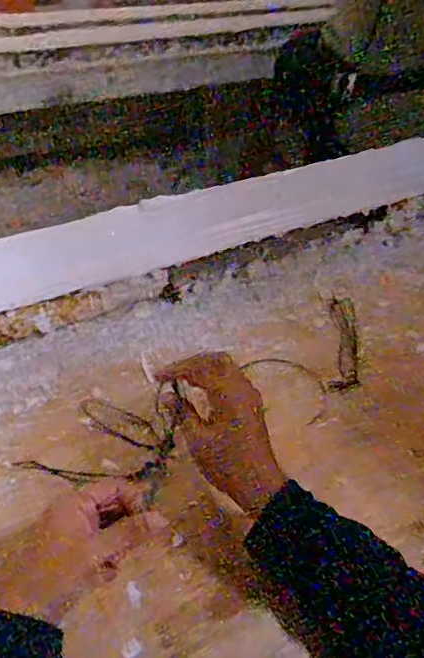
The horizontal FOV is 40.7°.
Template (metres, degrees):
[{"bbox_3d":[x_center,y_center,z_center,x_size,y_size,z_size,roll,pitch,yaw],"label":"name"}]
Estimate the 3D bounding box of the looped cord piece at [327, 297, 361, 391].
[{"bbox_3d":[0.154,0.014,0.671,0.033,0.011,0.148,7,42,4],"label":"looped cord piece"}]

